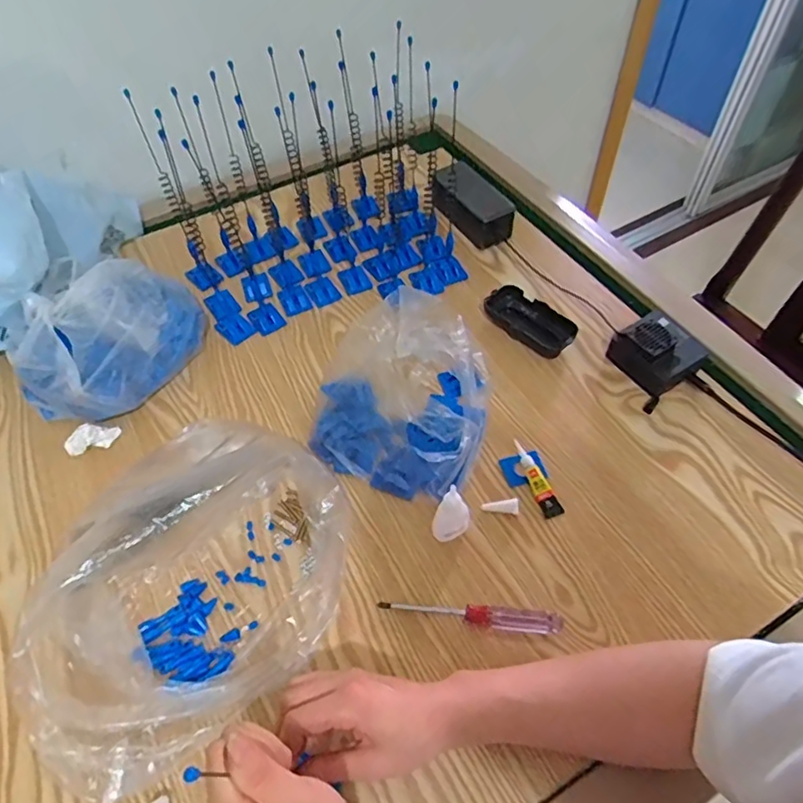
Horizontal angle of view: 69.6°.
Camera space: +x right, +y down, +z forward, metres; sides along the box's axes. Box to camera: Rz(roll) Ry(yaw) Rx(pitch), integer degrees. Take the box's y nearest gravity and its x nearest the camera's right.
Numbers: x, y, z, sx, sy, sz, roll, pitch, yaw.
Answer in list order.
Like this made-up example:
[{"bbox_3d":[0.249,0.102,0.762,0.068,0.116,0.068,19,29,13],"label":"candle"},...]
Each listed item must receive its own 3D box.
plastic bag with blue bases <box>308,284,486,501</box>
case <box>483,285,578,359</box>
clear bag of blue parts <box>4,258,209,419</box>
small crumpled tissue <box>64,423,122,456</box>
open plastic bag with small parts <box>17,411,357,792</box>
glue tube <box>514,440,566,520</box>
[{"bbox_3d":[-0.001,-0.014,0.590,0.172,0.072,0.213,3,55,4],"label":"plastic bag with blue bases"},{"bbox_3d":[0.149,-0.095,0.672,0.053,0.026,0.109,-38,62,-23],"label":"case"},{"bbox_3d":[-0.306,-0.070,0.622,0.125,0.103,0.191,21,58,17],"label":"clear bag of blue parts"},{"bbox_3d":[-0.318,0.037,0.594,0.050,0.025,0.019,-16,55,-9],"label":"small crumpled tissue"},{"bbox_3d":[-0.184,0.129,0.456,0.222,0.135,0.251,35,63,24],"label":"open plastic bag with small parts"},{"bbox_3d":[0.128,0.074,0.559,0.020,0.014,0.081,-22,56,-13],"label":"glue tube"}]

